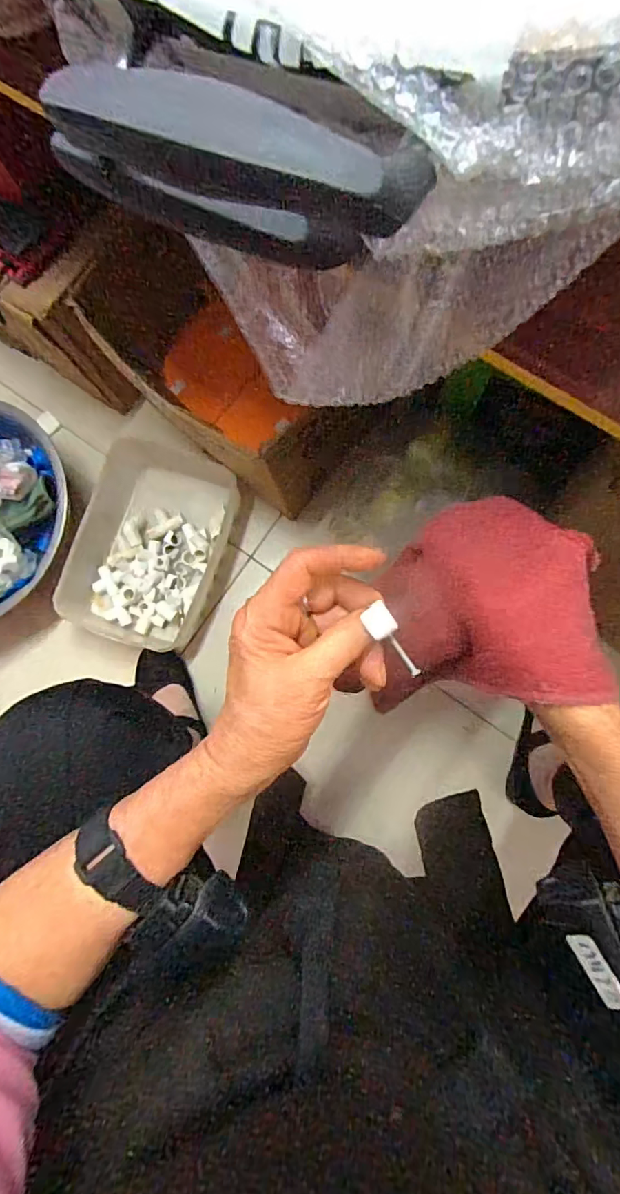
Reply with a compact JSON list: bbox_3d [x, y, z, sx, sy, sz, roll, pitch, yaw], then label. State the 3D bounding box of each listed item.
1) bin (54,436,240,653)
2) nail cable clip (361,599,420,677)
[{"bbox_3d":[-0.233,-0.087,0.810,0.200,0.131,0.318,18,84,7],"label":"bin"},{"bbox_3d":[0.045,0.024,0.272,0.015,0.011,0.043,-41,112,-2],"label":"nail cable clip"}]

